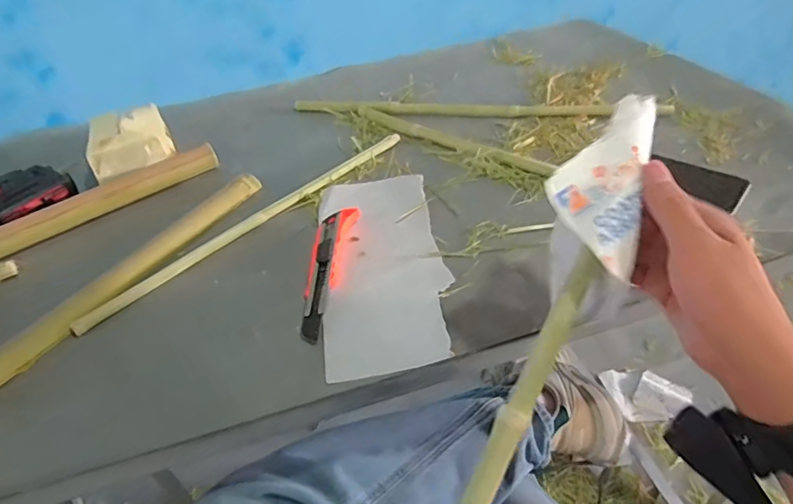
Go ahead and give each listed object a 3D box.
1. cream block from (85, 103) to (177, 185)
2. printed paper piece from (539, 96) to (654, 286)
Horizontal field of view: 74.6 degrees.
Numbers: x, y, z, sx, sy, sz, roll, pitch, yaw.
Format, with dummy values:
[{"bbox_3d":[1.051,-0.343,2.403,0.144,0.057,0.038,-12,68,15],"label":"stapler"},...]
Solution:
[{"bbox_3d":[-0.351,-0.145,0.684,0.101,0.058,0.108,-21,42,-15],"label":"cream block"},{"bbox_3d":[0.131,-0.049,0.332,0.058,0.009,0.128,16,68,9],"label":"printed paper piece"}]

